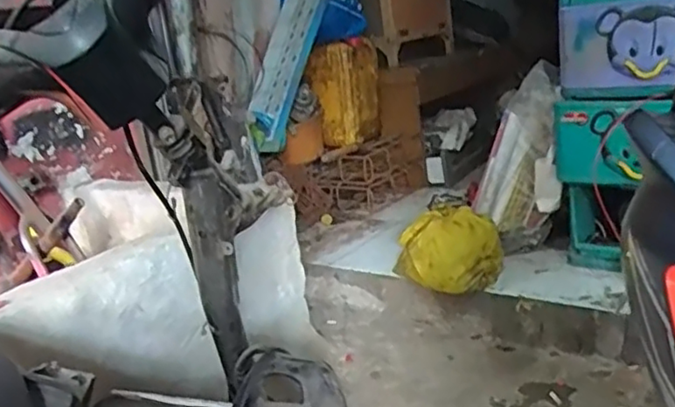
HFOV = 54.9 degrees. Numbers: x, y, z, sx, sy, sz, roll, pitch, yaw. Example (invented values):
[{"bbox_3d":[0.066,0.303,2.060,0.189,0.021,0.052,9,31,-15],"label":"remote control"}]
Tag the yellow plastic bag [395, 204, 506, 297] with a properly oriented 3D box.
[{"bbox_3d":[0.274,0.113,1.645,0.270,0.168,0.187,-3,16,11],"label":"yellow plastic bag"}]

